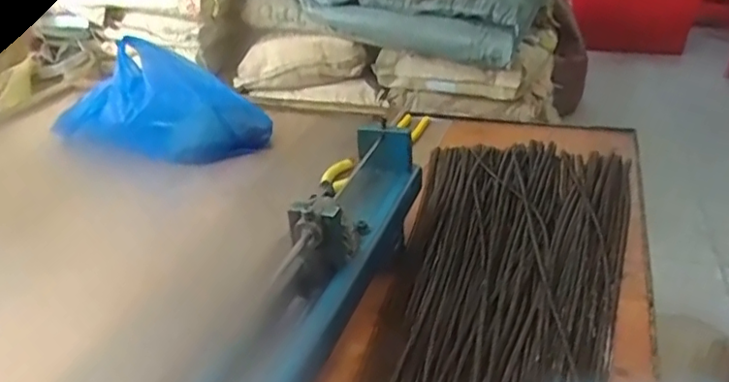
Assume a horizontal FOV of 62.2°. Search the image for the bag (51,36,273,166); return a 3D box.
[{"bbox_3d":[-0.357,-0.149,1.060,0.350,0.155,0.173,10,31,20],"label":"bag"}]

